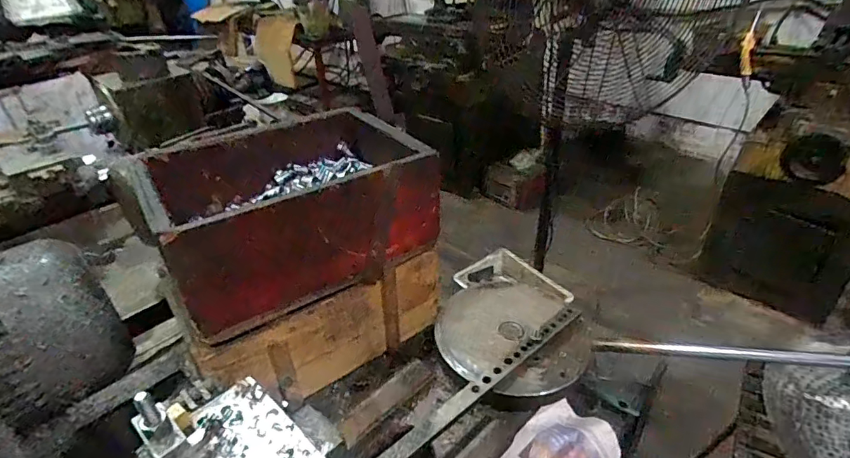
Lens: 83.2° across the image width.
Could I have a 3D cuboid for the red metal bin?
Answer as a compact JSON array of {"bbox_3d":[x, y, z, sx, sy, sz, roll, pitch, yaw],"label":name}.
[{"bbox_3d":[-0.181,-0.041,0.680,0.339,0.147,0.256,-23,38,-26],"label":"red metal bin"}]

